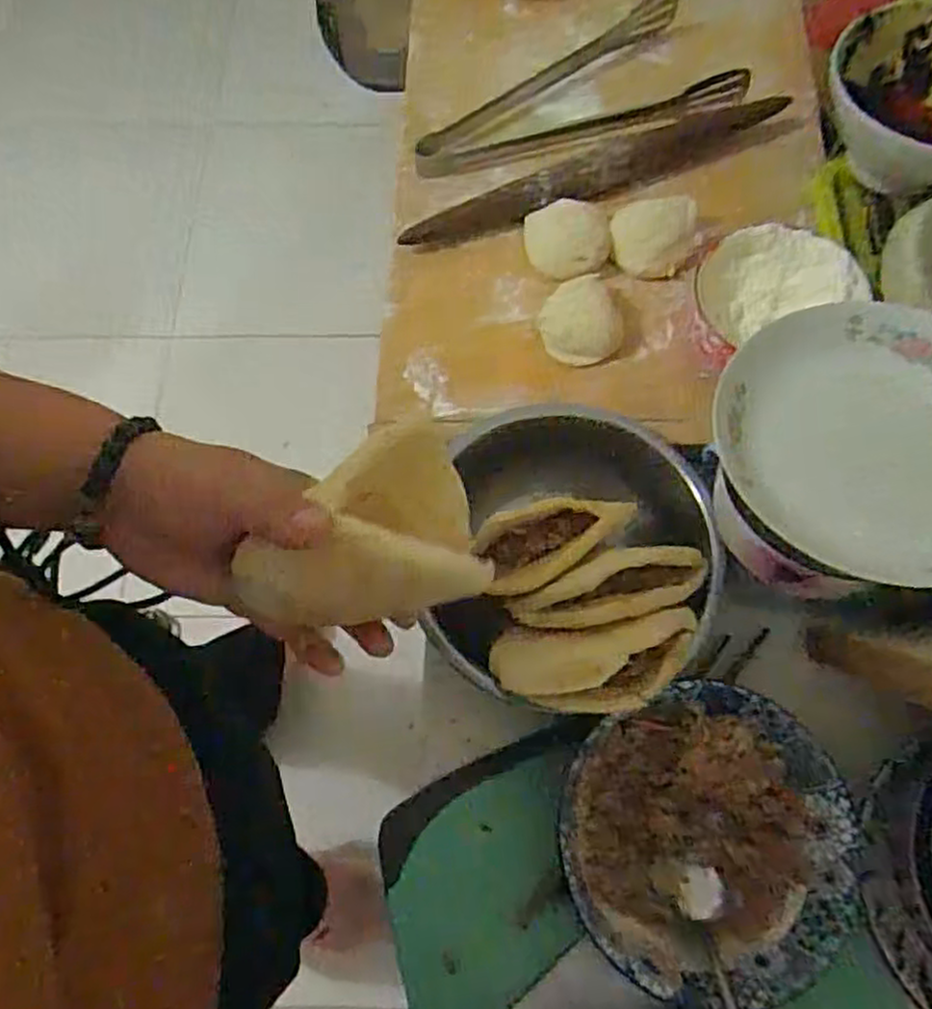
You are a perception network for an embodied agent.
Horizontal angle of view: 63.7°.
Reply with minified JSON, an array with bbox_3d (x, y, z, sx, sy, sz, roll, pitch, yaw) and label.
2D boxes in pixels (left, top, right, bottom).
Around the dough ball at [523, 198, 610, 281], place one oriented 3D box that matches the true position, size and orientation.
[{"bbox_3d":[0.079,-0.207,0.589,0.063,0.021,0.075,-2,69,2],"label":"dough ball"}]

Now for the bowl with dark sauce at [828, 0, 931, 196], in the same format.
[{"bbox_3d":[0.308,-0.270,0.517,0.123,0.069,0.132,-1,69,2],"label":"bowl with dark sauce"}]

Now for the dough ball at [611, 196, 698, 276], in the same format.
[{"bbox_3d":[0.147,-0.210,0.591,0.068,0.025,0.052,-7,69,0],"label":"dough ball"}]

